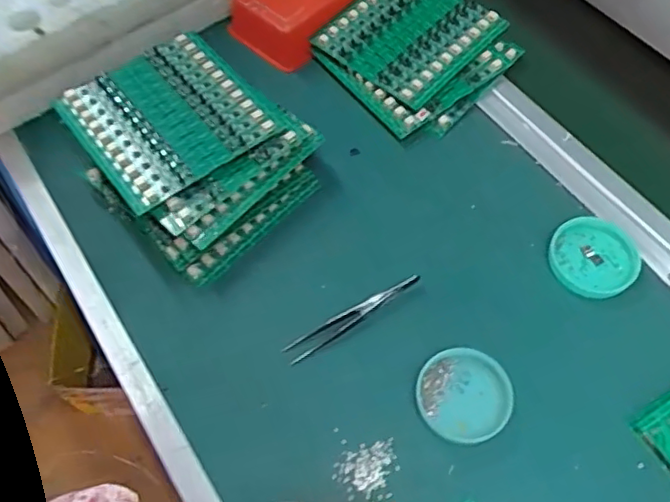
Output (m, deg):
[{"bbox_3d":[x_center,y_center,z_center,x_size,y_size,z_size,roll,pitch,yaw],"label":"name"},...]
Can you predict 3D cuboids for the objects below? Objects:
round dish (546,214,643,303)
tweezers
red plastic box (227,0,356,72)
[{"bbox_3d":[0.207,0.004,0.480,0.063,0.014,0.065,-1,60,1],"label":"round dish"},{"bbox_3d":[0.014,0.048,0.458,0.117,0.012,0.016,-30,64,-15],"label":"tweezers"},{"bbox_3d":[-0.041,-0.248,0.612,0.098,0.043,0.128,35,67,19],"label":"red plastic box"}]

